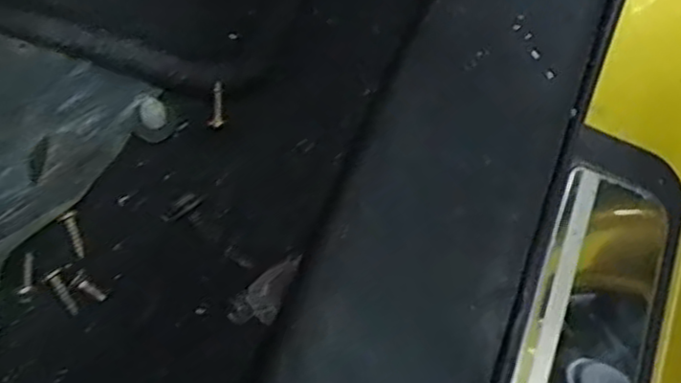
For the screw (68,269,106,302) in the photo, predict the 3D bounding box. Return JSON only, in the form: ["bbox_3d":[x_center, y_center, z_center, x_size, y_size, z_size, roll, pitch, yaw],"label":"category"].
[{"bbox_3d":[-0.089,0.034,0.259,0.014,0.004,0.007,38,74,0],"label":"screw"}]

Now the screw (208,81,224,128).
[{"bbox_3d":[-0.049,-0.034,0.285,0.005,0.004,0.020,0,69,-2],"label":"screw"}]

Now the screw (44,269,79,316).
[{"bbox_3d":[-0.097,0.035,0.255,0.006,0.005,0.018,-38,75,-15],"label":"screw"}]

